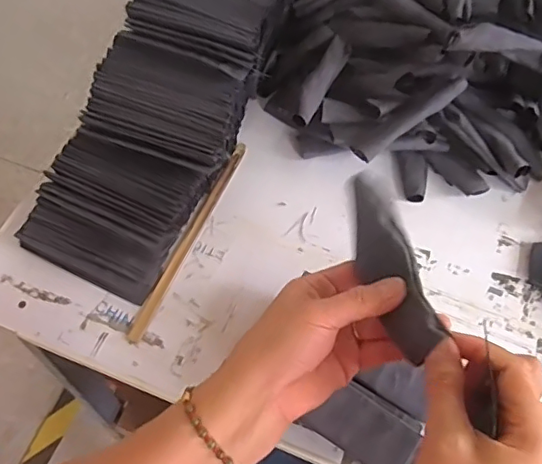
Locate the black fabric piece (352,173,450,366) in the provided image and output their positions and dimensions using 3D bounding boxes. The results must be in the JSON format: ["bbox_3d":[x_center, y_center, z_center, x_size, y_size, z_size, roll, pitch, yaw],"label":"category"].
[{"bbox_3d":[0.079,0.017,0.379,0.016,0.036,0.140,14,48,-37],"label":"black fabric piece"}]

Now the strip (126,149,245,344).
[{"bbox_3d":[-0.086,0.002,0.627,0.015,0.005,0.268,21,62,9],"label":"strip"}]

